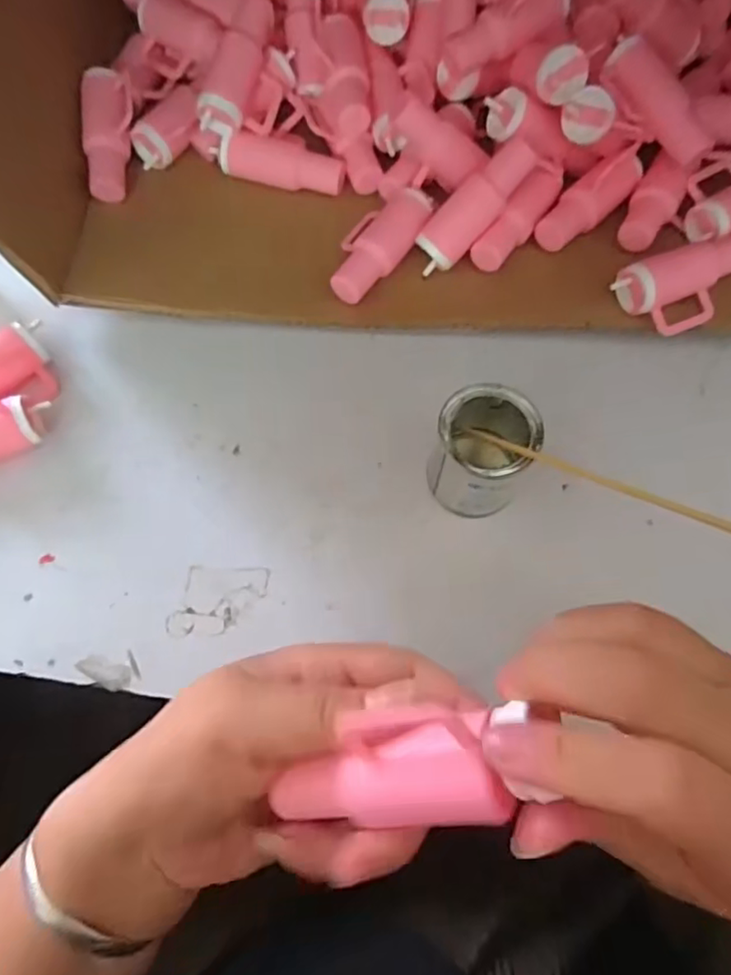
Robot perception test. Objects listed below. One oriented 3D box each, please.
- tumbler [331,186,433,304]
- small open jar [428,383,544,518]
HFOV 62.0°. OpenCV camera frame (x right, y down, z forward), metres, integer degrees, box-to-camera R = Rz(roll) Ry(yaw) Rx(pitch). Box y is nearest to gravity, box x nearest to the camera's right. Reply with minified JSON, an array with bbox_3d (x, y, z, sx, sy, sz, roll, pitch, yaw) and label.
[{"bbox_3d":[0.008,-0.155,0.390,0.034,0.021,0.086,36,73,12],"label":"tumbler"},{"bbox_3d":[0.063,-0.019,0.332,0.049,0.058,0.055,16,70,5],"label":"small open jar"}]

